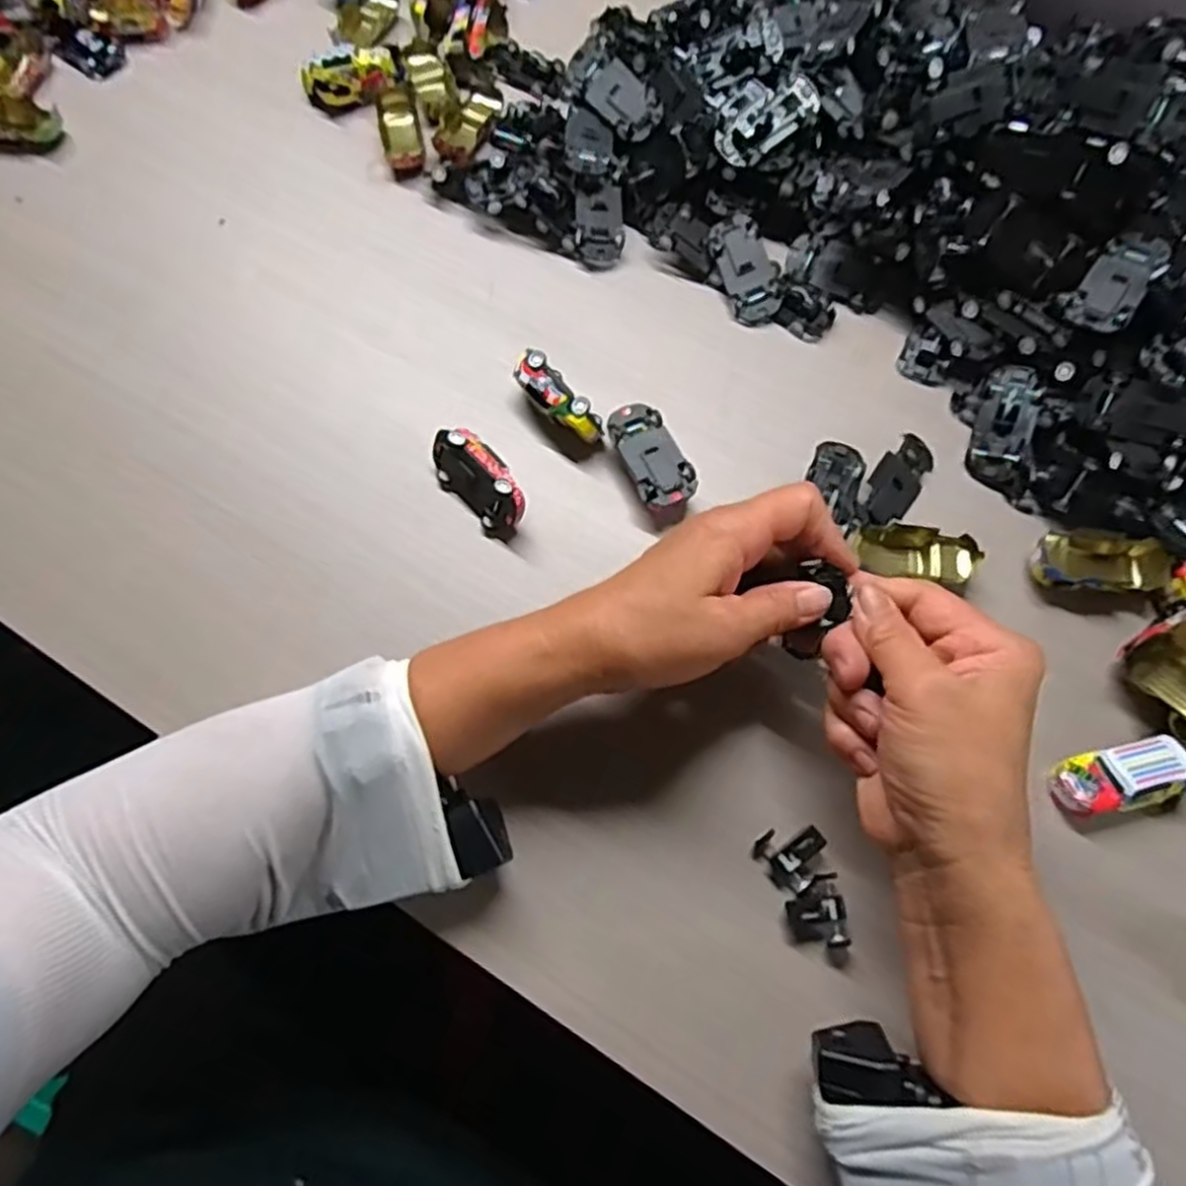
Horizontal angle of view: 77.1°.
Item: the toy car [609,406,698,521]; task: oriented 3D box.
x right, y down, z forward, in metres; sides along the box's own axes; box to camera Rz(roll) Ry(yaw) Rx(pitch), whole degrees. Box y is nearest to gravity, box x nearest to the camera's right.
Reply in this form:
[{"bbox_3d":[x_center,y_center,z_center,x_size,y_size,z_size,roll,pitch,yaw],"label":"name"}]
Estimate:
[{"bbox_3d":[0.034,-0.071,0.412,0.032,0.018,0.071,-20,72,-6],"label":"toy car"}]

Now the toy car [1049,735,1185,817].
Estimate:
[{"bbox_3d":[0.255,0.089,0.358,0.062,0.020,0.031,-8,71,-2],"label":"toy car"}]

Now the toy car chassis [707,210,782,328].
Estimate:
[{"bbox_3d":[0.097,-0.201,0.462,0.034,0.011,0.067,-20,90,-6],"label":"toy car chassis"}]

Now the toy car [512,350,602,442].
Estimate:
[{"bbox_3d":[-0.020,-0.108,0.419,0.058,0.029,0.023,43,77,14],"label":"toy car"}]

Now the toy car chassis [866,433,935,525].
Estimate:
[{"bbox_3d":[0.170,-0.062,0.416,0.027,0.007,0.063,34,75,11],"label":"toy car chassis"}]

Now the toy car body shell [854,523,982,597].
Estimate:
[{"bbox_3d":[0.174,-0.023,0.403,0.063,0.016,0.032,14,72,5],"label":"toy car body shell"}]

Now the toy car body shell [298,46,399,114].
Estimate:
[{"bbox_3d":[-0.168,-0.356,0.516,0.064,0.025,0.035,-19,72,-6],"label":"toy car body shell"}]

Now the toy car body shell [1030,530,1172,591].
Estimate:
[{"bbox_3d":[0.267,-0.018,0.398,0.071,0.023,0.033,-1,71,0],"label":"toy car body shell"}]

